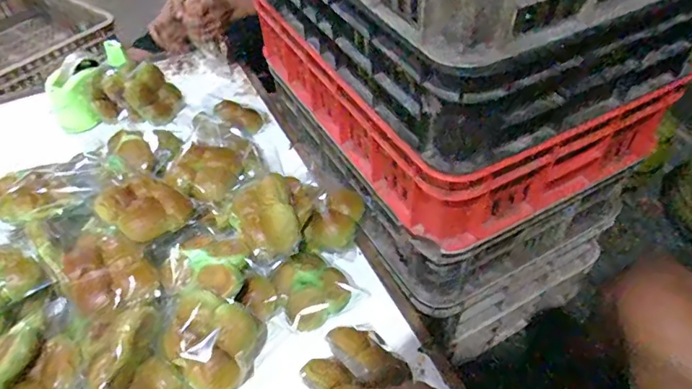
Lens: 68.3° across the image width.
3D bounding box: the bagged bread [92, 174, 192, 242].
[{"bbox_3d":[-0.294,0.020,0.754,0.108,0.053,0.106,-2,47,2],"label":"bagged bread"}]

